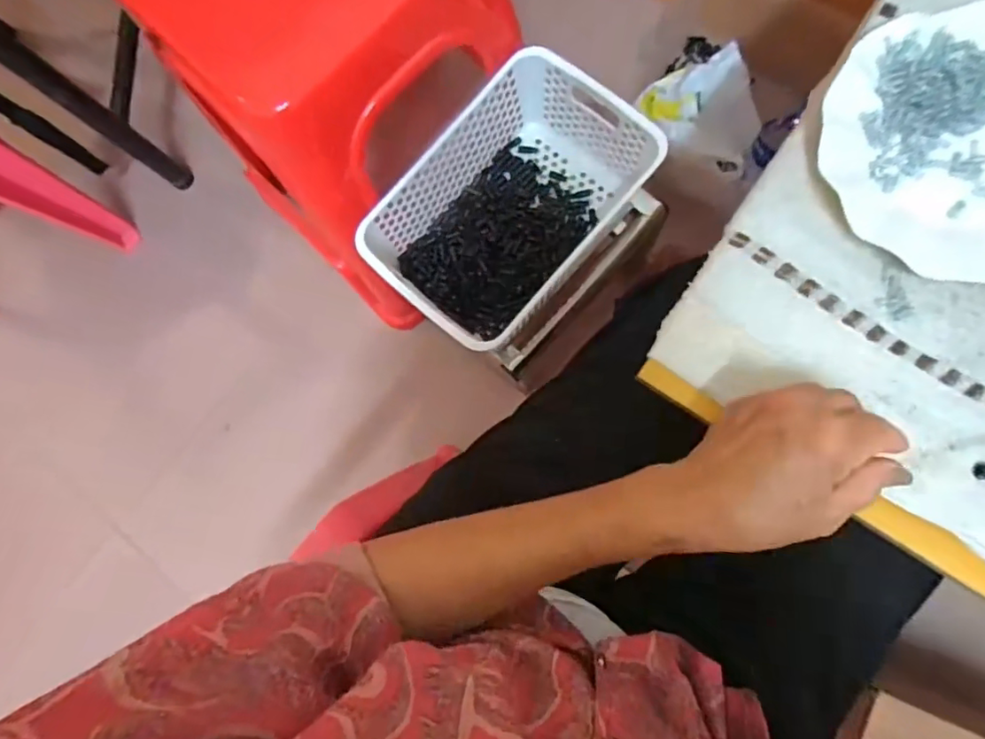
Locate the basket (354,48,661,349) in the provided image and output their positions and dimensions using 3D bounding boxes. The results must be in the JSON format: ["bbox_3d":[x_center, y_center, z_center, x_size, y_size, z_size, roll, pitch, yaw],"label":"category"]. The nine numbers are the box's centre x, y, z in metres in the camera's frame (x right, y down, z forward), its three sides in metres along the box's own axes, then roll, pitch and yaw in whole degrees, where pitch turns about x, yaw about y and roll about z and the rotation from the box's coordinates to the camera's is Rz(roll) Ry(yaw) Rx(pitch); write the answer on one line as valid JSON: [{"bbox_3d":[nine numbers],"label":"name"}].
[{"bbox_3d":[0.021,-0.186,0.640,0.204,0.112,0.310,42,88,10],"label":"basket"}]

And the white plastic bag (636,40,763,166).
[{"bbox_3d":[0.312,-0.413,0.837,0.172,0.060,0.153,15,84,8],"label":"white plastic bag"}]

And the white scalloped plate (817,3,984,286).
[{"bbox_3d":[0.310,-0.145,0.352,0.173,0.021,0.182,-1,82,6],"label":"white scalloped plate"}]

